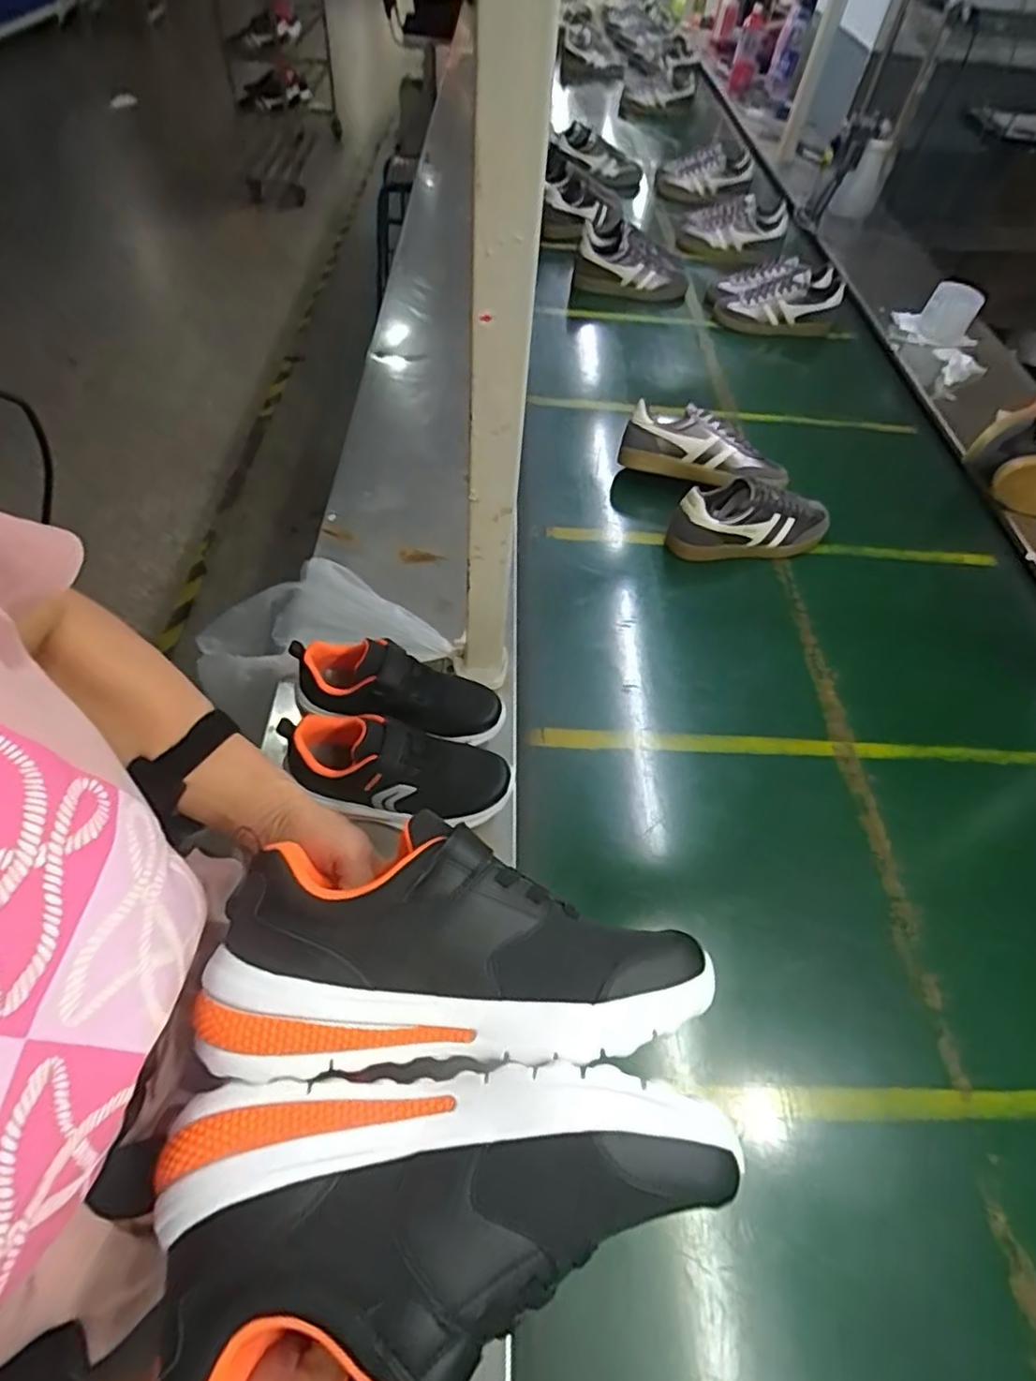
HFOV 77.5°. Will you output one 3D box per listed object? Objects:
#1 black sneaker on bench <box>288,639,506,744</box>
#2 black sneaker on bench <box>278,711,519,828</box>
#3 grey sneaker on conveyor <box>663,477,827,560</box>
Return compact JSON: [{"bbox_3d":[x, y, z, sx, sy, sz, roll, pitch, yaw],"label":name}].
[{"bbox_3d":[-0.122,0.007,0.664,0.212,0.091,0.083,12,54,2],"label":"black sneaker on bench"},{"bbox_3d":[-0.113,0.080,0.609,0.216,0.073,0.084,14,55,-11],"label":"black sneaker on bench"},{"bbox_3d":[0.342,-0.253,0.947,0.251,0.095,0.087,-6,56,-11],"label":"grey sneaker on conveyor"}]

